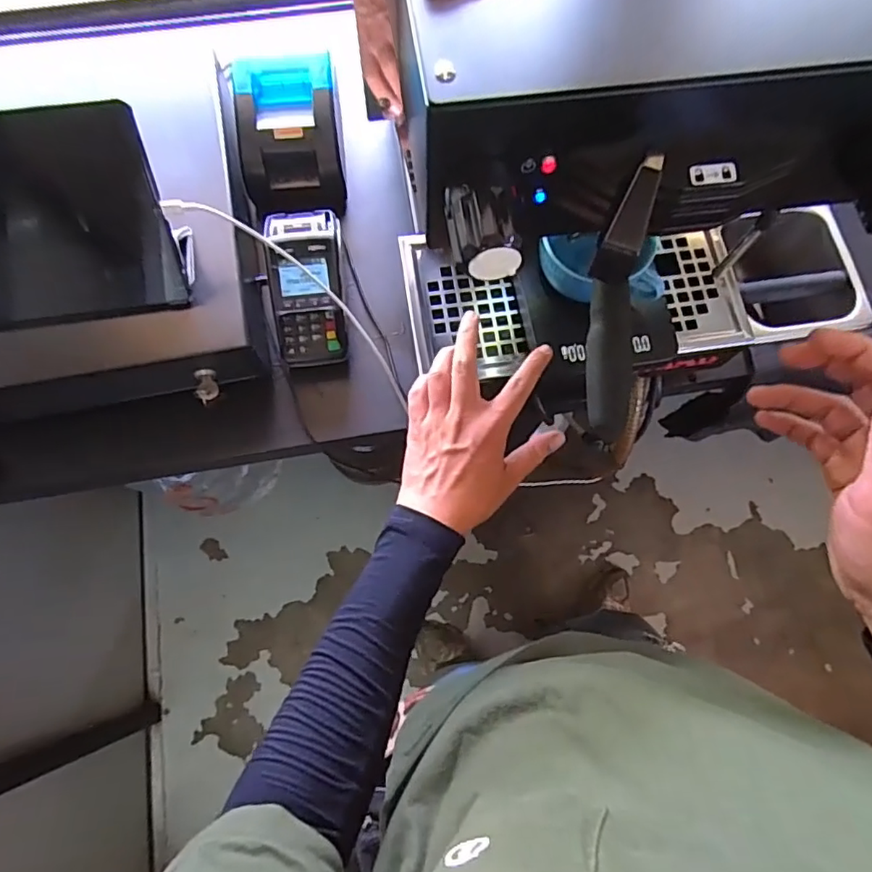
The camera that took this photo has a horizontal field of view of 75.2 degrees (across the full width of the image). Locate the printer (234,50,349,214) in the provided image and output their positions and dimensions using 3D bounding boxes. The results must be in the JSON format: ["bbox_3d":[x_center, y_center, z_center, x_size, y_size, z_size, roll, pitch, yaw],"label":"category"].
[{"bbox_3d":[-0.167,-0.351,0.646,0.116,0.080,0.161,-4,74,-3],"label":"printer"}]

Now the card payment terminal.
[{"bbox_3d":[-0.136,-0.162,0.599,0.081,0.055,0.166,-6,88,-3],"label":"card payment terminal"}]

